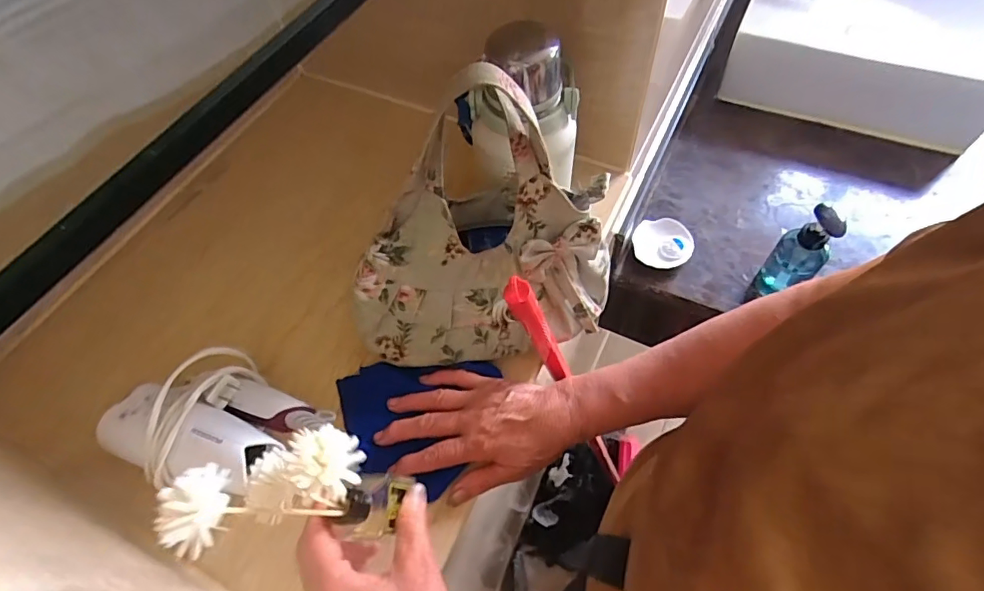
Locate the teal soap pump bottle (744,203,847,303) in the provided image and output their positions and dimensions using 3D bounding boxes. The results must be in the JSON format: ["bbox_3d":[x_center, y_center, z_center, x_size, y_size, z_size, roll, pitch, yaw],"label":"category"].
[{"bbox_3d":[0.402,-0.053,0.667,0.058,0.172,0.049,16,60,13],"label":"teal soap pump bottle"}]

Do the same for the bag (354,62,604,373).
[{"bbox_3d":[-0.009,-0.052,0.425,0.243,0.206,0.125,-10,58,-2],"label":"bag"}]

